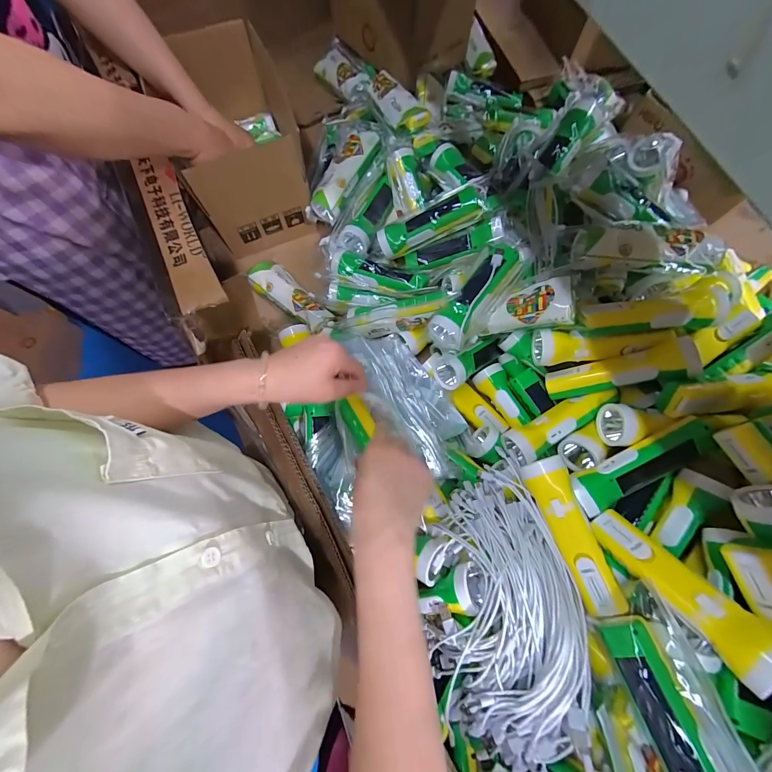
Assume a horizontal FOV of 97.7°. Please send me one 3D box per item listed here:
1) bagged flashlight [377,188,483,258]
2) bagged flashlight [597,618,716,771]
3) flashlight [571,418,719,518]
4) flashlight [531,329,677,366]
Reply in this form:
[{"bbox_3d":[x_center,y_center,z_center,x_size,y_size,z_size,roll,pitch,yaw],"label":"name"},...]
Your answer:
[{"bbox_3d":[0.068,-0.273,0.563,0.189,0.041,0.052,-16,73,24],"label":"bagged flashlight"},{"bbox_3d":[0.256,0.312,0.298,0.047,0.056,0.177,-13,59,-3],"label":"bagged flashlight"},{"bbox_3d":[0.307,0.100,0.416,0.157,0.048,0.051,-33,117,7],"label":"flashlight"},{"bbox_3d":[0.289,-0.057,0.456,0.165,0.049,0.044,-3,74,15],"label":"flashlight"}]

